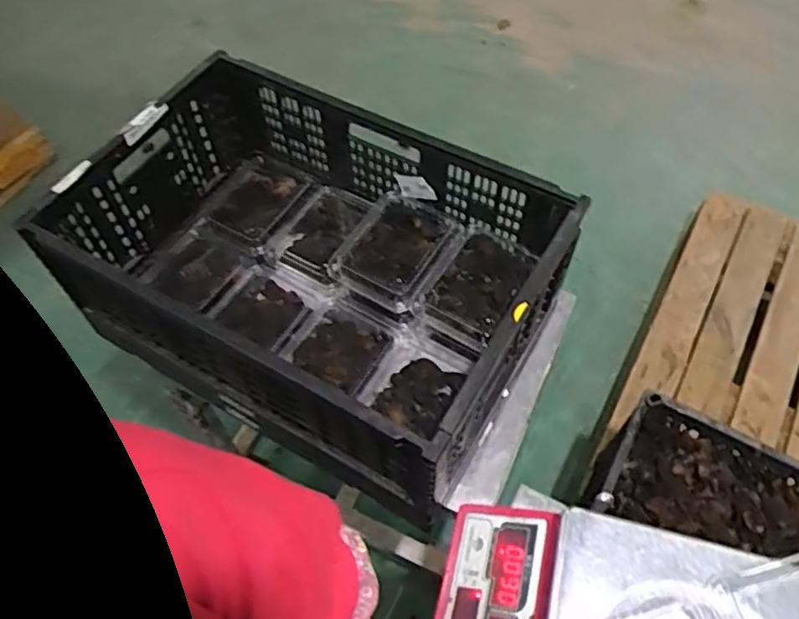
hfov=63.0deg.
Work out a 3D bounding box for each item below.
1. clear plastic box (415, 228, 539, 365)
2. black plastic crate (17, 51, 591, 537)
[{"bbox_3d":[0.105,-0.021,0.912,0.115,0.078,0.170,28,62,17],"label":"clear plastic box"},{"bbox_3d":[-0.121,-0.064,0.891,0.607,0.226,0.396,28,62,17],"label":"black plastic crate"}]

